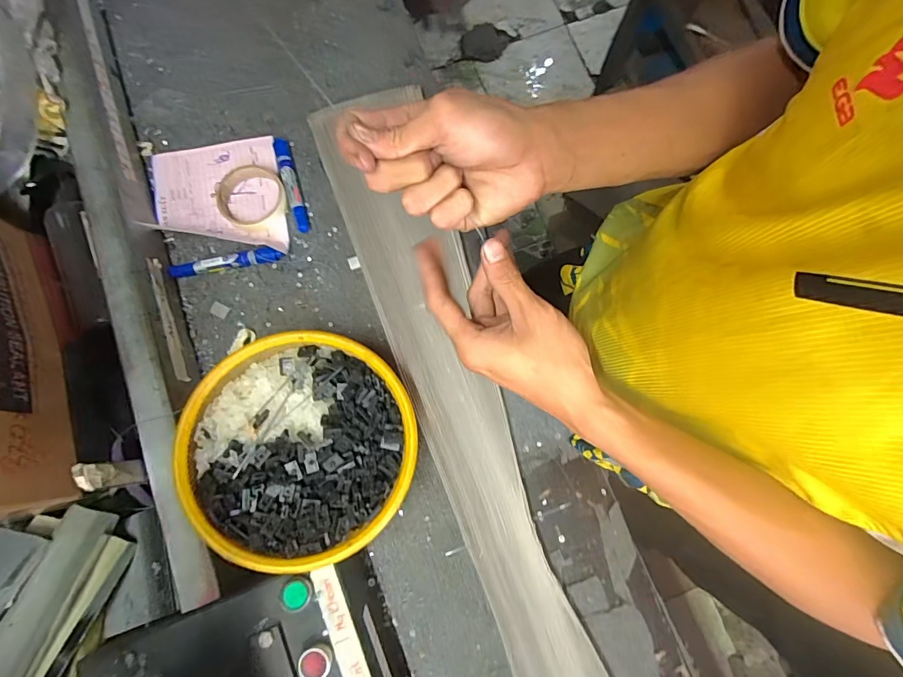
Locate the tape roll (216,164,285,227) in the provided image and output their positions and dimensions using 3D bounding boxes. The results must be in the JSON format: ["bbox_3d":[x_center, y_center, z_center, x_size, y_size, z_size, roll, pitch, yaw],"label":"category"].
[{"bbox_3d":[-0.262,-0.188,0.571,0.086,0.018,0.083,0,78,0],"label":"tape roll"}]

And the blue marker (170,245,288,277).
[{"bbox_3d":[-0.286,-0.098,0.559,0.137,0.018,0.017,-11,79,-2],"label":"blue marker"}]

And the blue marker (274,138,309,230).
[{"bbox_3d":[-0.213,-0.208,0.580,0.019,0.023,0.134,-17,79,-3],"label":"blue marker"}]

